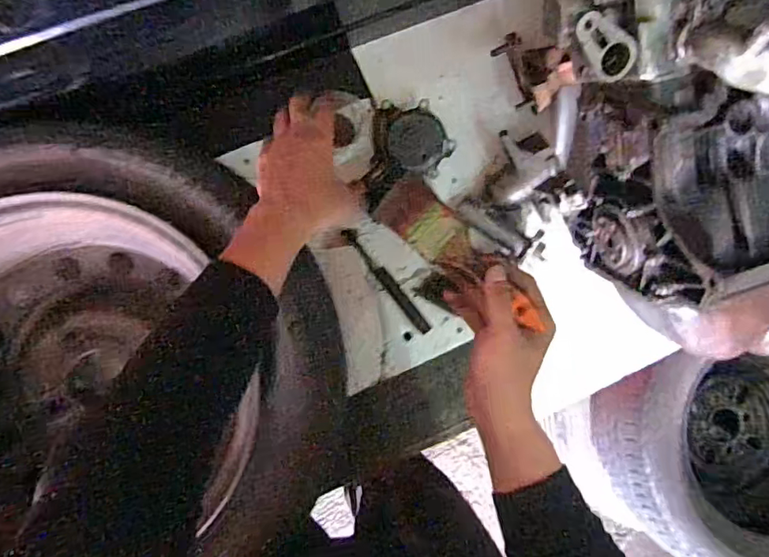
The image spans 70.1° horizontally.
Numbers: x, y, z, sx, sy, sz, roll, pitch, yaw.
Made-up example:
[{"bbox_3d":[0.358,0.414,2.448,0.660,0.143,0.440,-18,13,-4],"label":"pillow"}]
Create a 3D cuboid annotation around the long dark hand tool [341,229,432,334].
[{"bbox_3d":[0.003,0.003,0.729,0.016,0.011,0.171,-39,89,-8],"label":"long dark hand tool"}]

